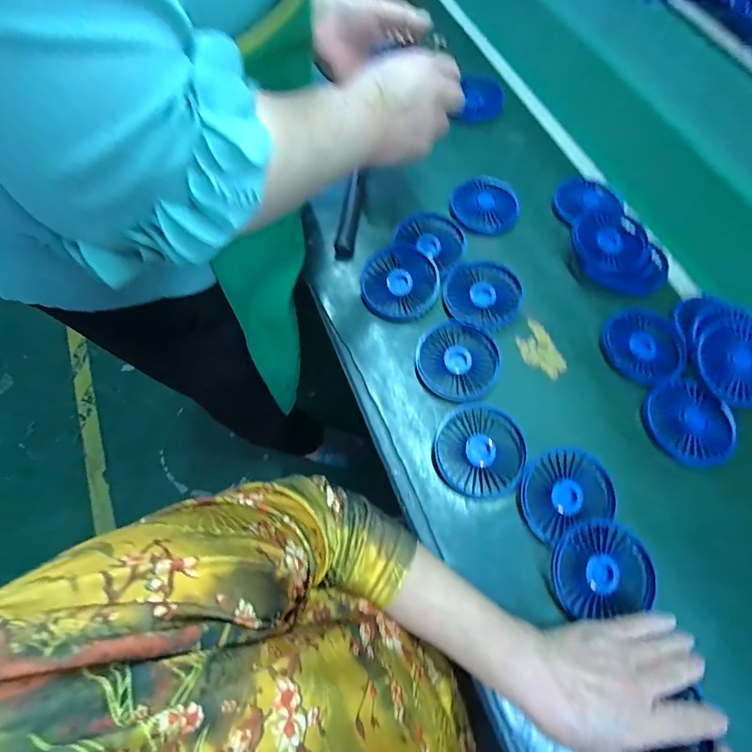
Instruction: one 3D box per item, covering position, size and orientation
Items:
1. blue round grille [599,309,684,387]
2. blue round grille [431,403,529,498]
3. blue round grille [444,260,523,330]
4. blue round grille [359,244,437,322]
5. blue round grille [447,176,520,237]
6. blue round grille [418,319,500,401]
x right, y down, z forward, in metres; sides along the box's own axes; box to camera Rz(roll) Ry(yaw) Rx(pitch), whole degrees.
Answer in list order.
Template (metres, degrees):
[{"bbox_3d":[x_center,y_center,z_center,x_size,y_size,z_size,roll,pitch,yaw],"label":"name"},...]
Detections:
[{"bbox_3d":[0.290,-0.033,0.438,0.083,0.009,0.086,1,67,-3],"label":"blue round grille"},{"bbox_3d":[0.102,0.072,0.394,0.084,0.011,0.087,1,67,-3],"label":"blue round grille"},{"bbox_3d":[0.122,-0.094,0.464,0.083,0.012,0.088,1,67,-3],"label":"blue round grille"},{"bbox_3d":[0.028,-0.111,0.470,0.085,0.022,0.090,1,67,-3],"label":"blue round grille"},{"bbox_3d":[0.140,-0.216,0.514,0.082,0.017,0.082,1,67,-3],"label":"blue round grille"},{"bbox_3d":[0.087,-0.016,0.432,0.086,0.011,0.084,1,67,-3],"label":"blue round grille"}]

